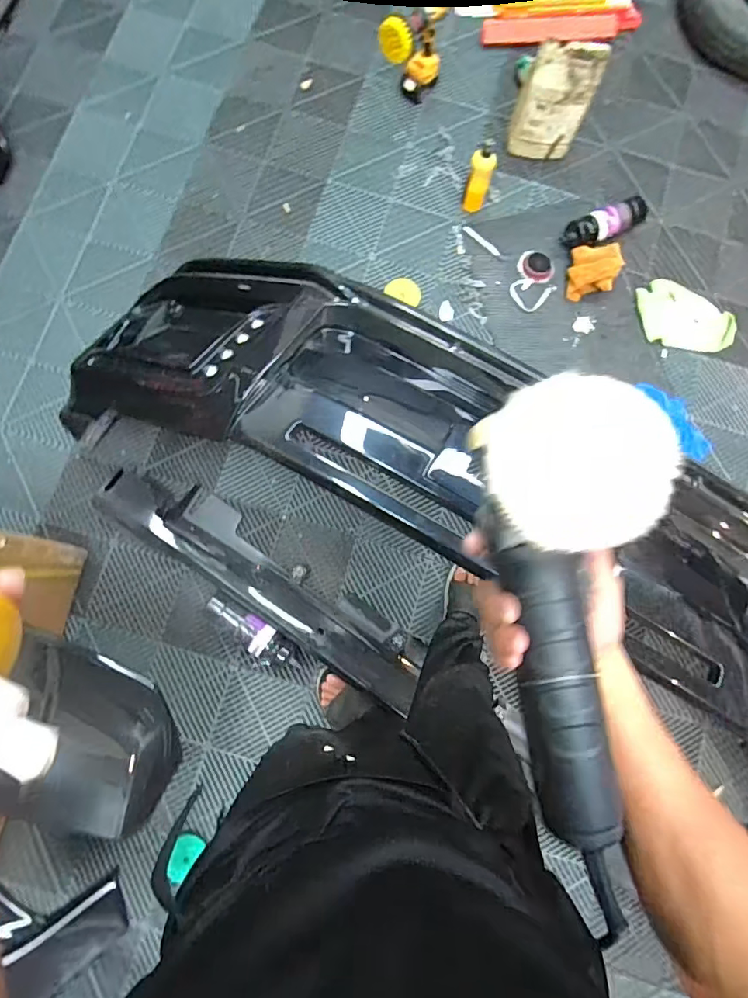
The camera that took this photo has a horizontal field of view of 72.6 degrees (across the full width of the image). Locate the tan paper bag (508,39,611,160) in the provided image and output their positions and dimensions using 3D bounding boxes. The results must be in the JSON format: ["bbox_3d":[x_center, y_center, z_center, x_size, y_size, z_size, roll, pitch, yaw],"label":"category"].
[{"bbox_3d":[0.489,-1.079,1.396,0.192,0.268,0.104,-3,82,-2],"label":"tan paper bag"}]

